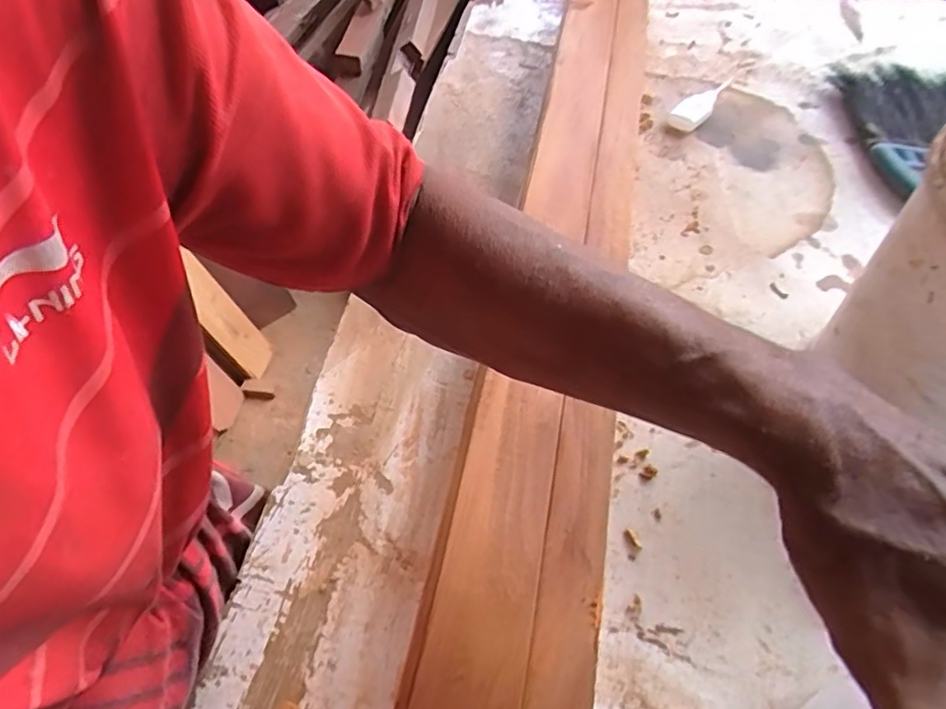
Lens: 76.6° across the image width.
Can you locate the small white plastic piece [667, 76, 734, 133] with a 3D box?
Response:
[{"bbox_3d":[0.261,-0.283,0.671,0.033,0.015,0.111,36,65,26],"label":"small white plastic piece"}]

